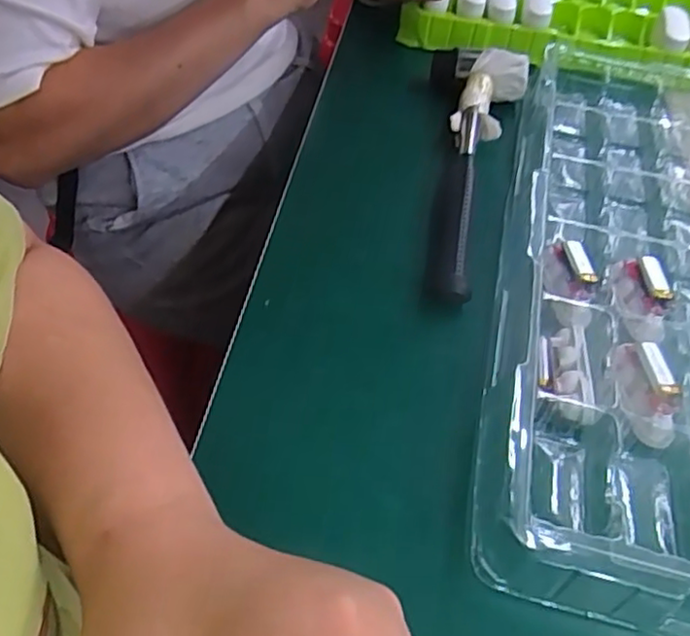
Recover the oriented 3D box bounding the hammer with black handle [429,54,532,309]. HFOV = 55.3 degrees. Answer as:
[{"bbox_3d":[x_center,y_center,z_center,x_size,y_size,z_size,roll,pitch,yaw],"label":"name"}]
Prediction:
[{"bbox_3d":[0.092,-0.115,0.479,0.074,0.046,0.261,10,50,3],"label":"hammer with black handle"}]

